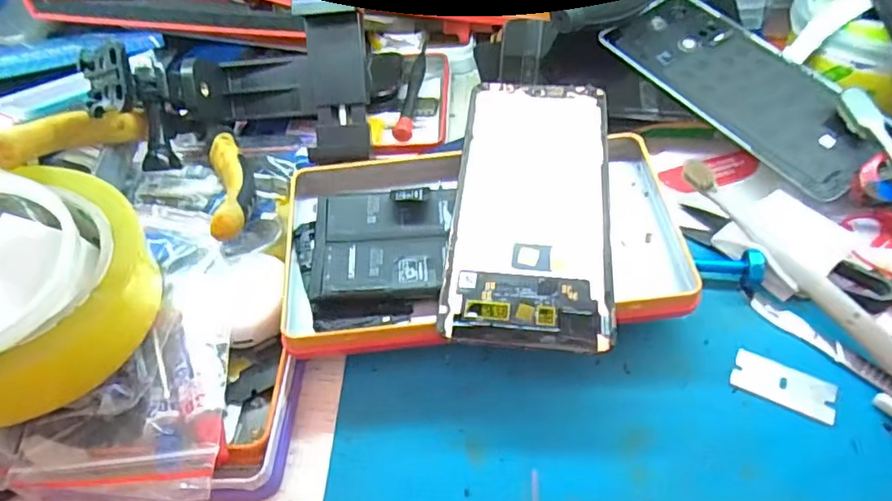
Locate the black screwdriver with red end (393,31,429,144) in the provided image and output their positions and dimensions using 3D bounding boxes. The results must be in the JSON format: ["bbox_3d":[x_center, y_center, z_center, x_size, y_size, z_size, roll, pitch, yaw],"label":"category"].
[{"bbox_3d":[-0.019,-0.106,0.372,0.010,0.012,0.104,3,49,8],"label":"black screwdriver with red end"}]

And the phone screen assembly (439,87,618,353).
[{"bbox_3d":[0.040,-0.025,0.276,0.070,0.004,0.151,4,55,6],"label":"phone screen assembly"}]

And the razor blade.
[{"bbox_3d":[0.140,0.055,0.245,0.039,0.004,0.020,22,54,22],"label":"razor blade"}]

